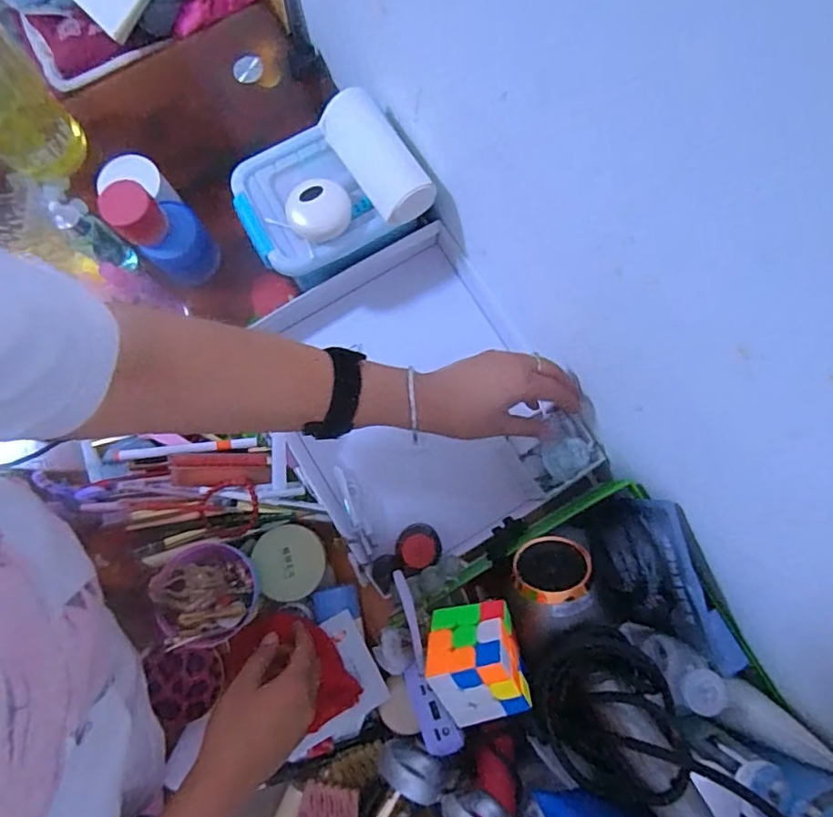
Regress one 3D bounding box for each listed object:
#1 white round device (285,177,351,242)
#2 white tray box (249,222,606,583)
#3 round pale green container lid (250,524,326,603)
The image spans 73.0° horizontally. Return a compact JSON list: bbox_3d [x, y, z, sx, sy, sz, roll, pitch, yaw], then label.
[{"bbox_3d":[-0.089,-0.184,0.525,0.058,0.032,0.050,-31,81,-4],"label":"white round device"},{"bbox_3d":[-0.004,-0.010,0.573,0.253,0.087,0.303,-30,81,-4],"label":"white tray box"},{"bbox_3d":[-0.123,0.151,0.554,0.064,0.015,0.069,0,80,1],"label":"round pale green container lid"}]

